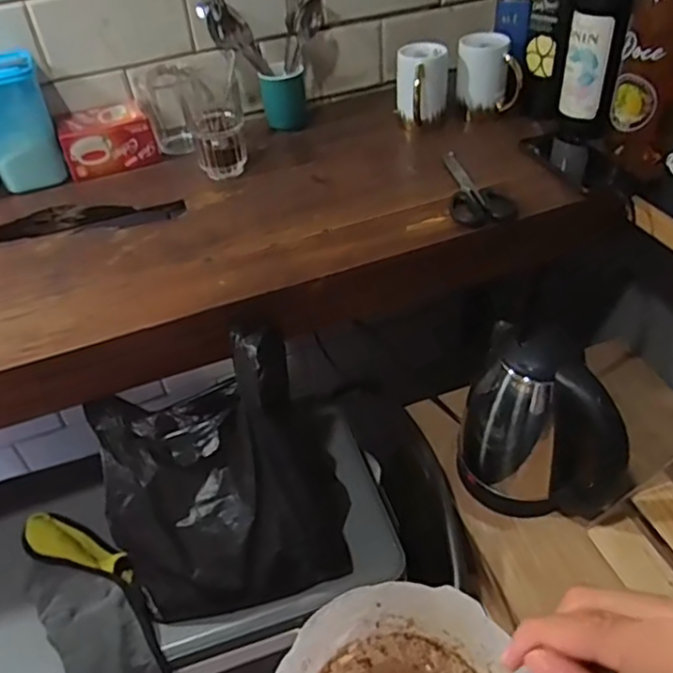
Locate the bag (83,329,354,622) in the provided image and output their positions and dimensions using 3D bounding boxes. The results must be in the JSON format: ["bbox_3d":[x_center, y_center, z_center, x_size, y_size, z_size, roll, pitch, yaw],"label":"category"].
[{"bbox_3d":[-0.121,0.143,0.680,0.250,0.227,0.211,-11,42,-7],"label":"bag"}]

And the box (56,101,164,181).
[{"bbox_3d":[-0.320,-0.274,0.873,0.123,0.076,0.072,-18,43,-14],"label":"box"}]

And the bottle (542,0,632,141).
[{"bbox_3d":[0.318,-0.391,0.766,0.072,0.303,0.090,6,43,12],"label":"bottle"}]

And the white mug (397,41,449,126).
[{"bbox_3d":[0.117,-0.336,0.854,0.069,0.103,0.070,2,42,8],"label":"white mug"}]

